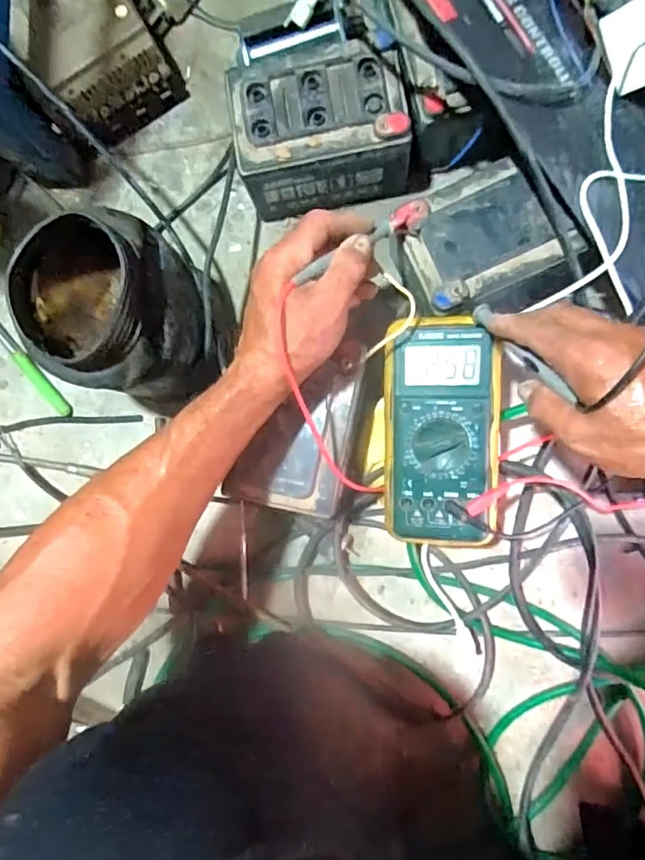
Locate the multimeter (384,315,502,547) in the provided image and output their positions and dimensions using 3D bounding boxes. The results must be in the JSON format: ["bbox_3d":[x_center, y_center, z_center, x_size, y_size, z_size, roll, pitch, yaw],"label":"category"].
[{"bbox_3d":[0.099,0.003,0.445,0.092,0.038,0.182,0,88,8],"label":"multimeter"}]

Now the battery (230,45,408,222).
[{"bbox_3d":[0.000,-0.272,0.503,0.146,0.096,0.104,-11,87,7],"label":"battery"}]

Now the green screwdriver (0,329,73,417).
[{"bbox_3d":[-0.336,-0.084,0.584,0.016,0.021,0.185,-44,83,4],"label":"green screwdriver"}]

